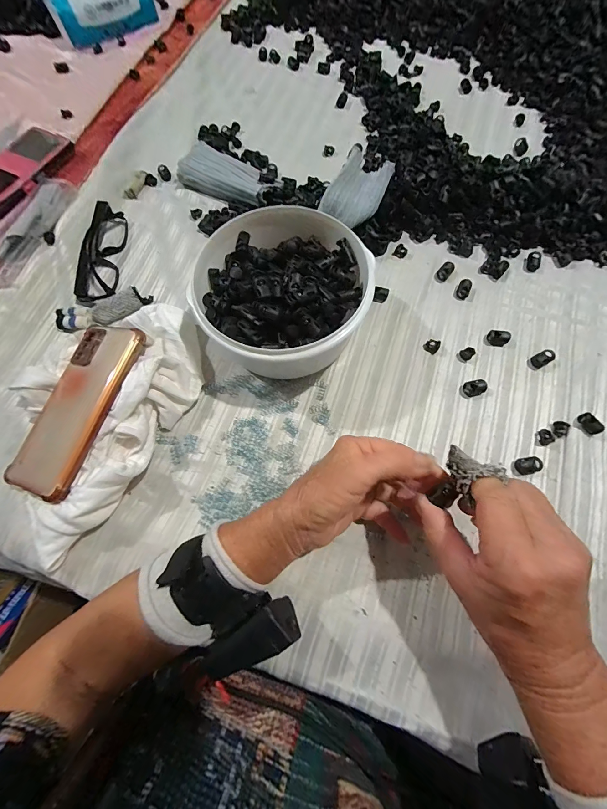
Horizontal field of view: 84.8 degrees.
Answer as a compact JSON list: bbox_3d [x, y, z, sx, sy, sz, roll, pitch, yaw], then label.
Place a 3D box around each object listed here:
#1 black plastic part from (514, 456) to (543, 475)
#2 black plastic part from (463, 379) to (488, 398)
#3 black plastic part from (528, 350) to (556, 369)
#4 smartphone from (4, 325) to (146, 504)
[{"bbox_3d":[0.205,0.055,0.302,0.022,0.008,0.015,-10,69,-2],"label":"black plastic part"},{"bbox_3d":[0.169,-0.016,0.327,0.020,0.011,0.014,-7,69,0],"label":"black plastic part"},{"bbox_3d":[0.240,-0.046,0.332,0.021,0.008,0.013,-26,70,-8],"label":"black plastic part"},{"bbox_3d":[-0.207,0.000,0.303,0.076,0.010,0.159,11,73,24],"label":"smartphone"}]

